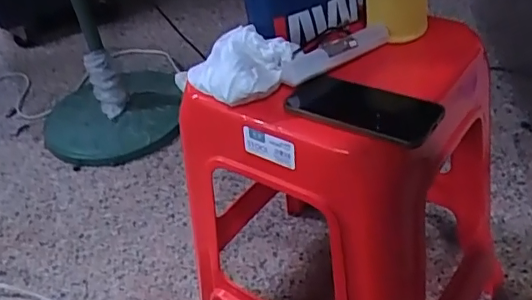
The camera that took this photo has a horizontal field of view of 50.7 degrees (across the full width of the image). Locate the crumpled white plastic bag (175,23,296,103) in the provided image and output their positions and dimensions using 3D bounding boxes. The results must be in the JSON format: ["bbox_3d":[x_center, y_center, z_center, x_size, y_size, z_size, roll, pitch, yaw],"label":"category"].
[{"bbox_3d":[-0.037,-0.105,0.665,0.133,0.053,0.103,26,50,36],"label":"crumpled white plastic bag"}]

